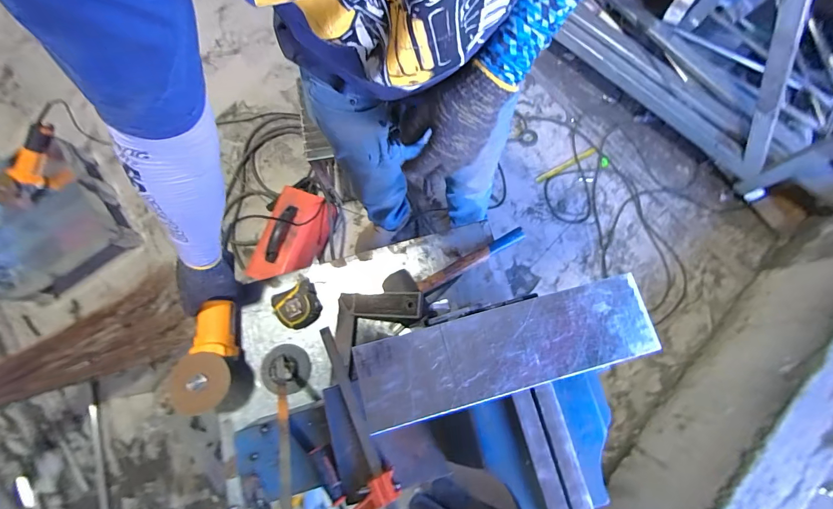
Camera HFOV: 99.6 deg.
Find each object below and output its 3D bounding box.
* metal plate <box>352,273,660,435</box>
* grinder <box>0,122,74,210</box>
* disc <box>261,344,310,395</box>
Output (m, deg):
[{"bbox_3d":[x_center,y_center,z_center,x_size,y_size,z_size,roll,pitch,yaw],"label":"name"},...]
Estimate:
[{"bbox_3d":[0.111,0.117,0.434,0.364,0.011,0.100,-15,76,-3],"label":"metal plate"},{"bbox_3d":[-1.311,-0.292,1.200,0.174,0.104,0.307,29,95,7],"label":"grinder"},{"bbox_3d":[-0.250,0.219,0.672,0.088,0.014,0.090,0,76,0],"label":"disc"}]

